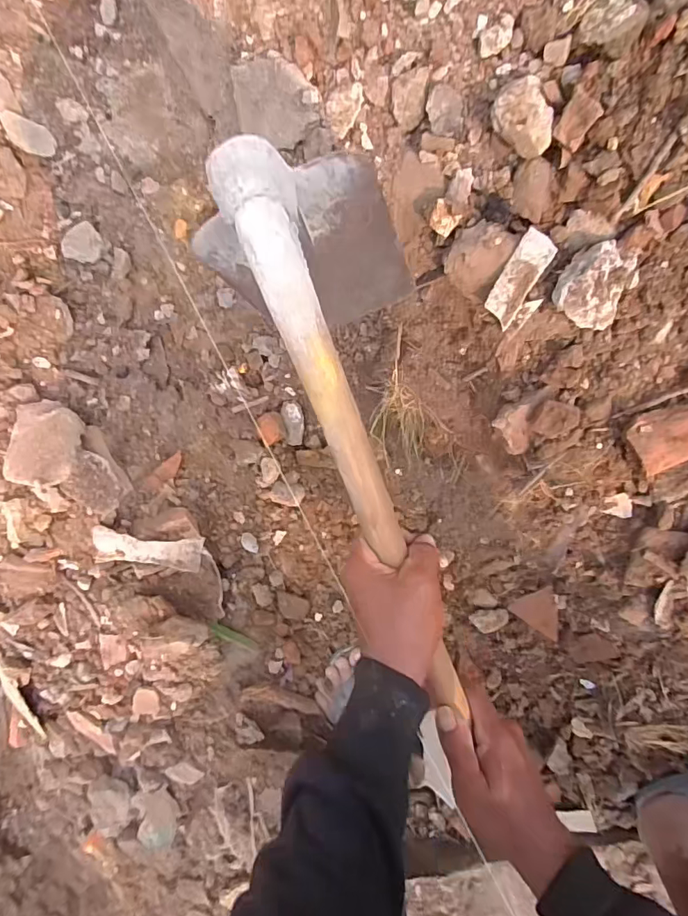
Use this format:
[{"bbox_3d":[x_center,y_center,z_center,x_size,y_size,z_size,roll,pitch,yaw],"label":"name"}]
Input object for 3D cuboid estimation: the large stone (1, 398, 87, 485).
[{"bbox_3d":[-0.450,-0.022,0.715,0.097,0.058,0.120,13,98,6],"label":"large stone"}]

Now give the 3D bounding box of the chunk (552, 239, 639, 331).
[{"bbox_3d":[0.285,-0.196,0.542,0.073,0.047,0.084,28,99,4],"label":"chunk"}]

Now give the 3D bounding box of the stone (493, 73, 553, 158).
[{"bbox_3d":[0.196,-0.362,0.518,0.055,0.039,0.074,-32,91,10],"label":"stone"}]

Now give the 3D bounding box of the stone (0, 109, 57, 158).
[{"bbox_3d":[-0.525,-0.533,0.796,0.083,0.025,0.052,15,86,-22],"label":"stone"}]

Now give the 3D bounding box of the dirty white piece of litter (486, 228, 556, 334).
[{"bbox_3d":[0.204,-0.208,0.557,0.041,0.011,0.107,26,124,4],"label":"dirty white piece of litter"}]

